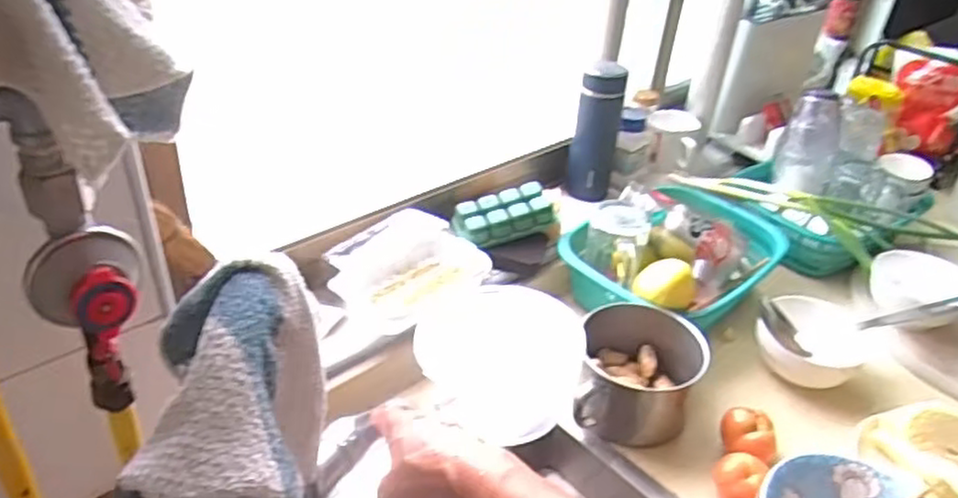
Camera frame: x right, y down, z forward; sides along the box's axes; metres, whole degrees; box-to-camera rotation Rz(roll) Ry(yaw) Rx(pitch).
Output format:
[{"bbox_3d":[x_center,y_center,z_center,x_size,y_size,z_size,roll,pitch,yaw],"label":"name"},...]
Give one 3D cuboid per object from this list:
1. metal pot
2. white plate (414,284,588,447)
[{"bbox_3d":[0.180,0.143,0.782,0.129,0.088,0.158,14,36,13],"label":"metal pot"},{"bbox_3d":[0.020,0.125,0.790,0.187,0.167,0.015,20,0,18],"label":"white plate"}]

